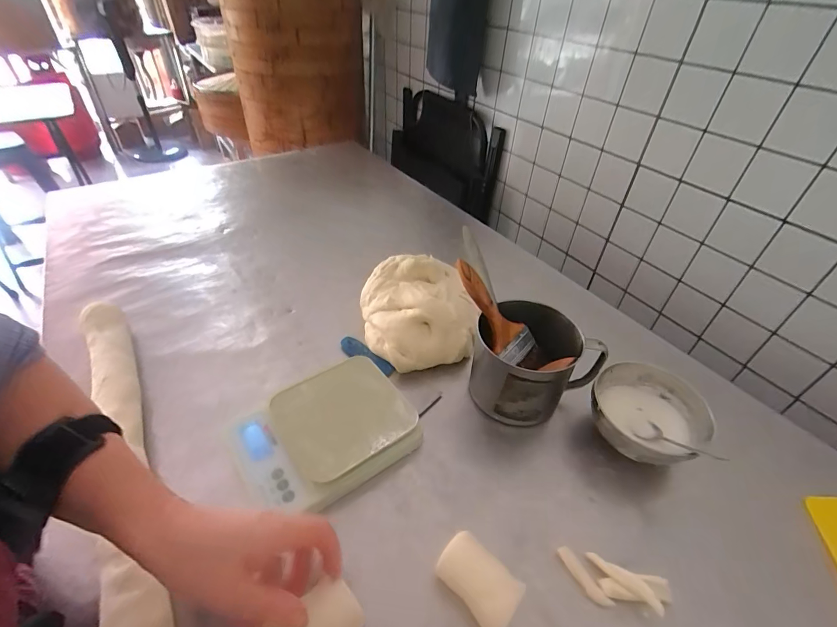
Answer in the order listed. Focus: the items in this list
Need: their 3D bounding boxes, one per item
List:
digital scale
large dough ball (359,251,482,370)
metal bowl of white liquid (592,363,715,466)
[{"bbox_3d":[-0.110,0.136,0.456,0.184,0.037,0.154,-24,48,-29],"label":"digital scale"},{"bbox_3d":[0.003,-0.006,0.596,0.169,0.084,0.183,2,41,-2],"label":"large dough ball"},{"bbox_3d":[0.271,0.123,0.467,0.128,0.068,0.123,2,41,-2],"label":"metal bowl of white liquid"}]

